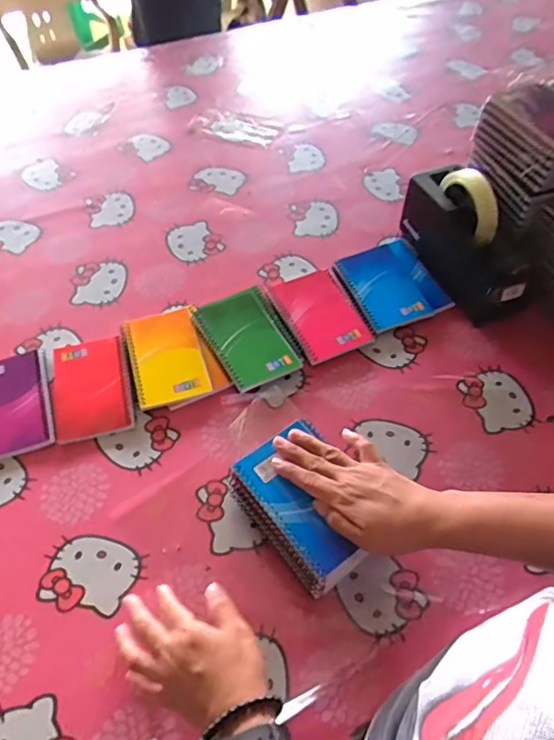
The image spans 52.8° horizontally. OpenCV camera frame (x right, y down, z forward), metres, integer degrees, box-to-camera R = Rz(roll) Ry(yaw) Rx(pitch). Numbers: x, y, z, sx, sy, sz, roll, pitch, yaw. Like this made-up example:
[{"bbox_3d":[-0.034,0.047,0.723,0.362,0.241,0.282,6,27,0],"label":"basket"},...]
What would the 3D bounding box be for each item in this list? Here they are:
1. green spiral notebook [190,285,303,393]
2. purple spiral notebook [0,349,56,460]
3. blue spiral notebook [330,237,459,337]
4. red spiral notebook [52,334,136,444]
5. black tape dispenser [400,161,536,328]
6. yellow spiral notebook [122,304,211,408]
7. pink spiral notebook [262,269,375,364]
[{"bbox_3d":[-0.036,-0.042,0.672,0.092,0.011,0.136,-22,61,-19],"label":"green spiral notebook"},{"bbox_3d":[-0.301,0.037,0.629,0.086,0.010,0.136,-15,56,-11],"label":"purple spiral notebook"},{"bbox_3d":[0.149,-0.118,0.740,0.115,0.017,0.141,-20,57,-14],"label":"blue spiral notebook"},{"bbox_3d":[-0.214,0.018,0.641,0.085,0.010,0.135,-12,56,-9],"label":"red spiral notebook"},{"bbox_3d":[0.251,-0.176,0.714,0.090,0.114,0.205,-19,57,-14],"label":"black tape dispenser"},{"bbox_3d":[-0.133,-0.021,0.659,0.085,0.014,0.136,-16,59,-9],"label":"yellow spiral notebook"},{"bbox_3d":[0.052,-0.074,0.706,0.088,0.023,0.143,-20,57,-14],"label":"pink spiral notebook"}]

